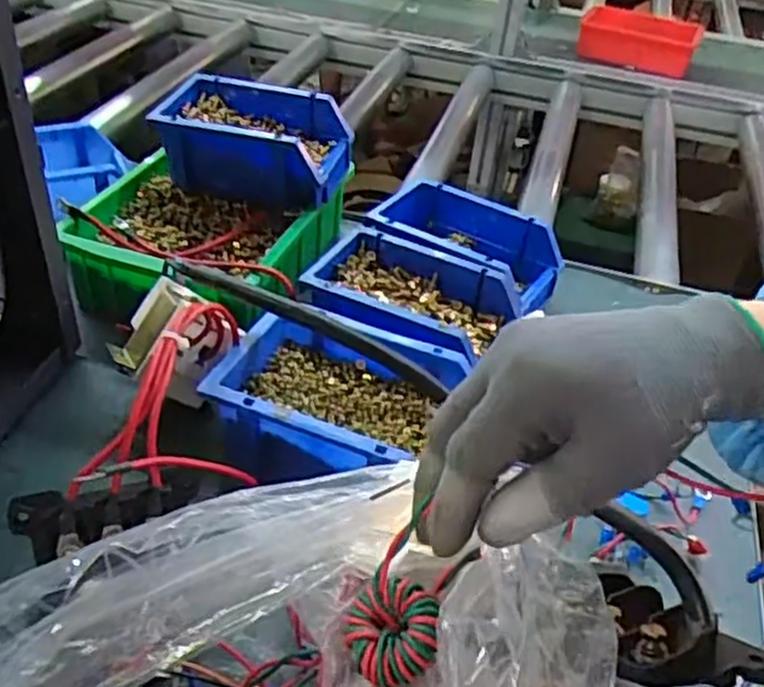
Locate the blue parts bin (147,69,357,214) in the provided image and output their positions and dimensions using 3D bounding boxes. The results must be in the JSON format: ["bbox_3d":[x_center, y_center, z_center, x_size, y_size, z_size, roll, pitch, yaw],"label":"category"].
[{"bbox_3d":[-0.116,-0.174,0.700,0.161,0.090,0.098,10,39,5],"label":"blue parts bin"}]

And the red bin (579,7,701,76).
[{"bbox_3d":[0.428,-0.501,1.272,0.197,0.076,0.070,13,40,9],"label":"red bin"}]

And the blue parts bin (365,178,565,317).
[{"bbox_3d":[0.079,-0.088,0.696,0.158,0.057,0.103,24,42,20],"label":"blue parts bin"}]

